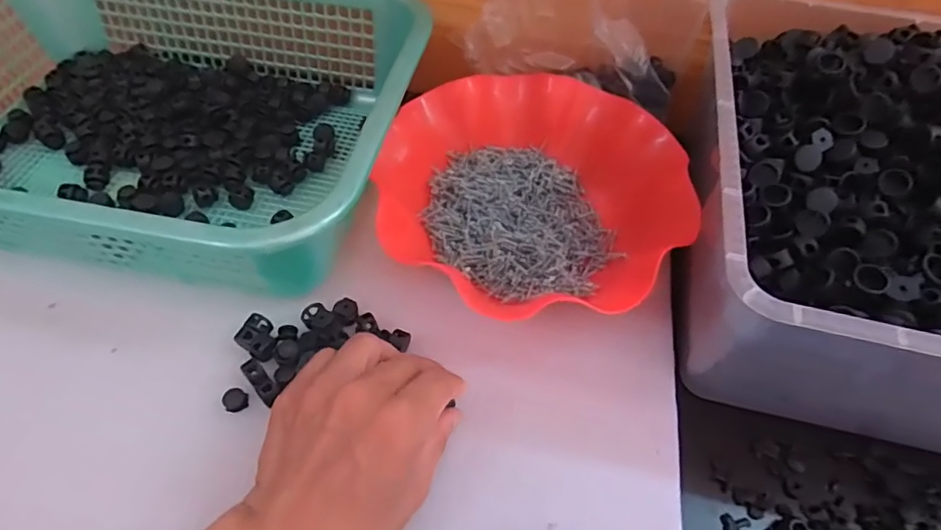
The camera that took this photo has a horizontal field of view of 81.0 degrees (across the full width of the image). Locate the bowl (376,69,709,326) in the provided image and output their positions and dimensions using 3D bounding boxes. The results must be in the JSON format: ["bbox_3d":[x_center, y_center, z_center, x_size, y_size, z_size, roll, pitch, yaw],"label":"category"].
[{"bbox_3d":[0.046,-0.058,0.413,0.211,0.058,0.205,2,54,-2],"label":"bowl"}]

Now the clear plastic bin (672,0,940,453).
[{"bbox_3d":[0.287,-0.035,0.367,0.287,0.139,0.300,13,54,6],"label":"clear plastic bin"}]

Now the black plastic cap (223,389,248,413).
[{"bbox_3d":[-0.145,0.083,0.340,0.014,0.009,0.012,-24,59,-20],"label":"black plastic cap"}]

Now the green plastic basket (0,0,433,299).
[{"bbox_3d":[-0.235,-0.126,0.419,0.378,0.094,0.287,10,54,4],"label":"green plastic basket"}]

